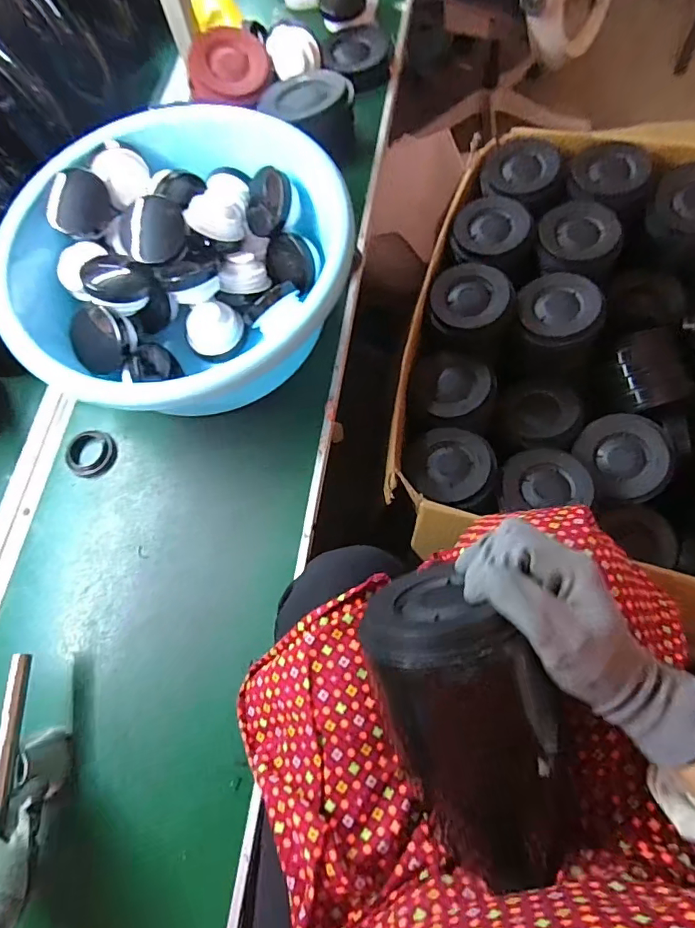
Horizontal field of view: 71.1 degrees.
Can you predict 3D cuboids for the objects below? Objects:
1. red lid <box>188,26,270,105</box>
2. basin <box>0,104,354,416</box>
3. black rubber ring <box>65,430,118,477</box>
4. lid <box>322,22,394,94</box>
[{"bbox_3d":[-0.176,-0.587,0.728,0.118,0.032,0.118,1,86,-10],"label":"red lid"},{"bbox_3d":[-0.193,-0.239,0.579,0.349,0.109,0.381,-2,70,5],"label":"basin"},{"bbox_3d":[-0.303,-0.010,0.574,0.060,0.018,0.052,-15,70,0],"label":"black rubber ring"},{"bbox_3d":[0.019,-0.634,0.759,0.103,0.034,0.100,4,71,7],"label":"lid"}]

